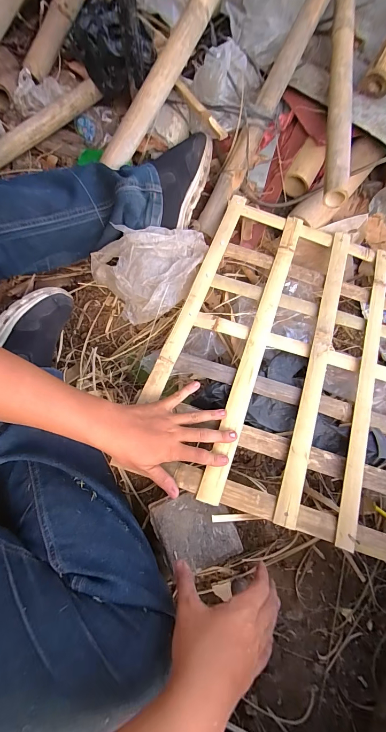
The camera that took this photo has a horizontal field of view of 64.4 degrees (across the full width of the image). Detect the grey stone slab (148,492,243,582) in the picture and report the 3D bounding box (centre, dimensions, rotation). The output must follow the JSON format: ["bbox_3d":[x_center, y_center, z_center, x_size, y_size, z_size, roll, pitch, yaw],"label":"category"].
[{"bbox_3d":[0.001,0.208,0.392,0.096,0.015,0.092,-20,73,-8],"label":"grey stone slab"}]

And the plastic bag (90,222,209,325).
[{"bbox_3d":[-0.064,-0.163,0.502,0.194,0.043,0.144,-13,72,-6],"label":"plastic bag"}]

